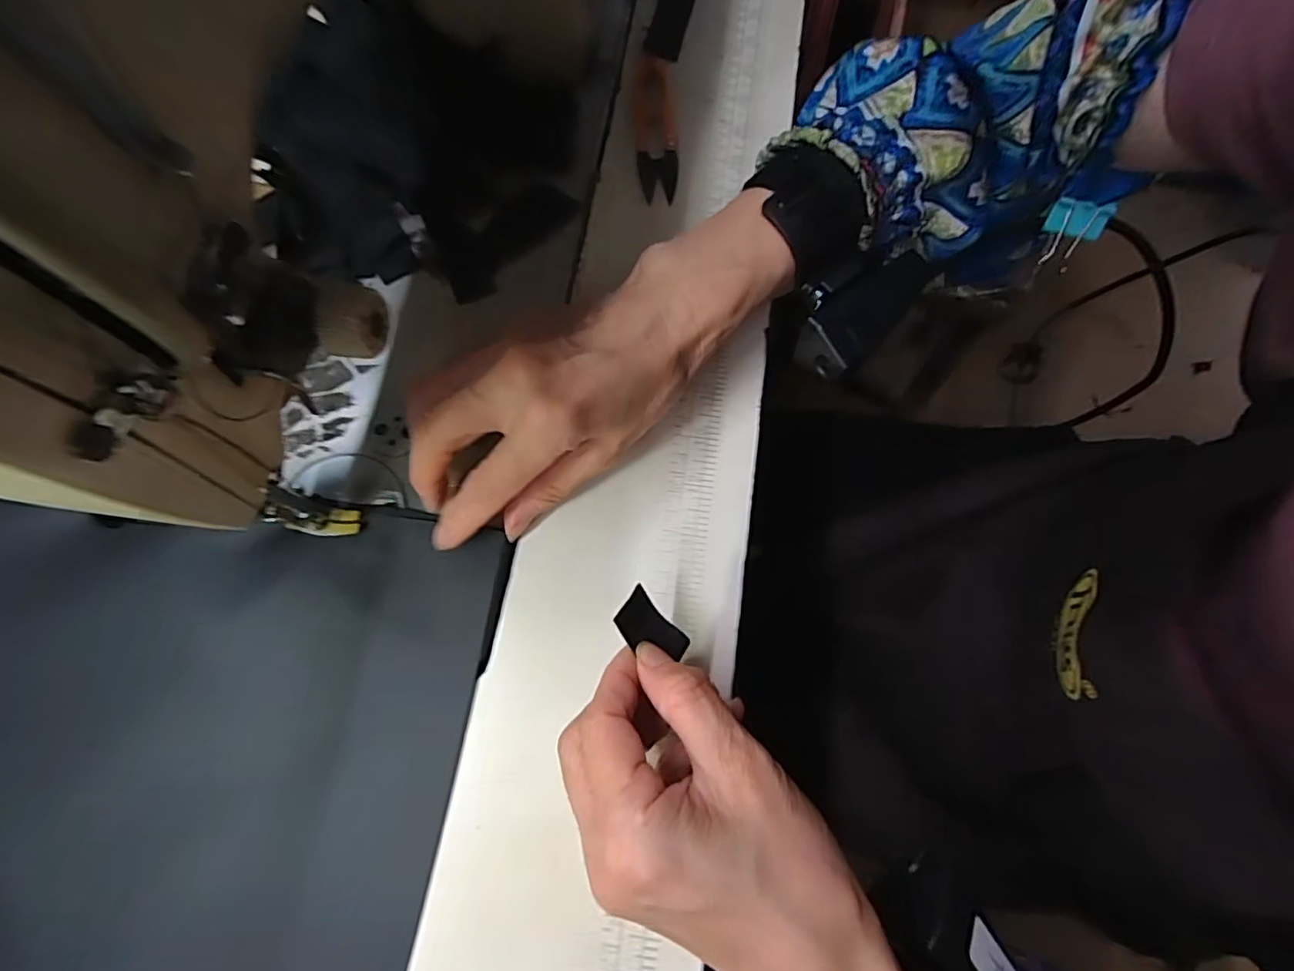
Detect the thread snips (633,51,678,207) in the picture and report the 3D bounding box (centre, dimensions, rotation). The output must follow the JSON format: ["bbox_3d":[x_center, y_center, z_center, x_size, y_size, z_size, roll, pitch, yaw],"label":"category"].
[{"bbox_3d":[0.005,-0.219,0.353,0.023,0.008,0.107,-4,73,-2],"label":"thread snips"}]

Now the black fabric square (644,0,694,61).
[{"bbox_3d":[0.016,-0.311,0.385,0.024,0.004,0.084,13,72,-1],"label":"black fabric square"}]

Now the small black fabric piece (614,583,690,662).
[{"bbox_3d":[0.002,0.058,0.234,0.031,0.006,0.021,46,53,-3],"label":"small black fabric piece"}]

